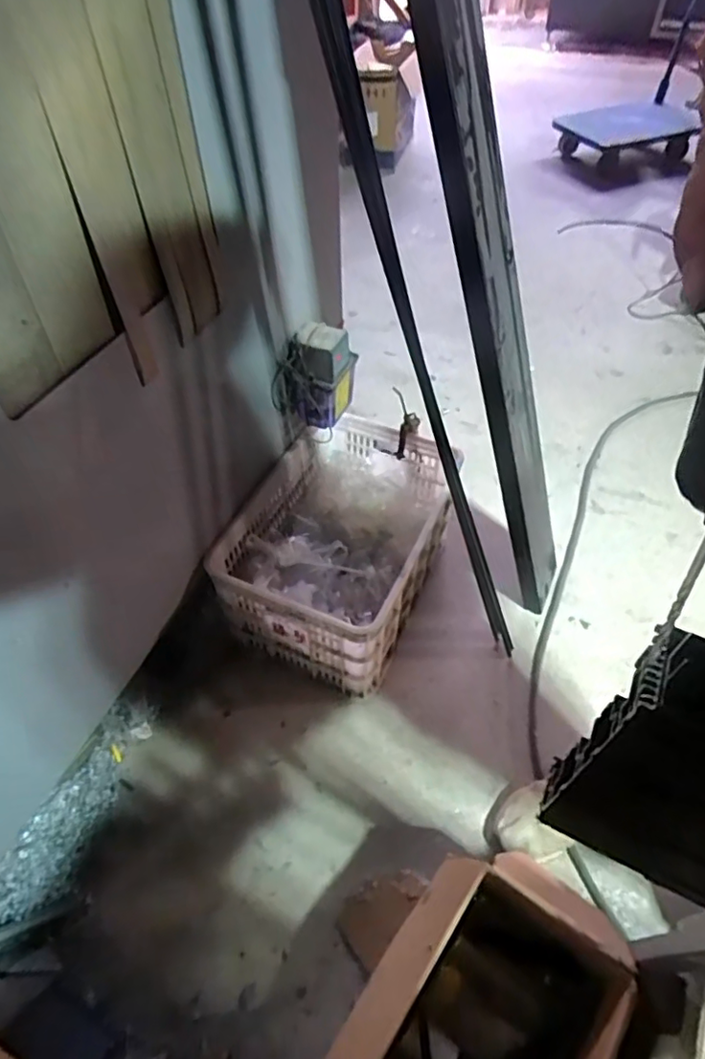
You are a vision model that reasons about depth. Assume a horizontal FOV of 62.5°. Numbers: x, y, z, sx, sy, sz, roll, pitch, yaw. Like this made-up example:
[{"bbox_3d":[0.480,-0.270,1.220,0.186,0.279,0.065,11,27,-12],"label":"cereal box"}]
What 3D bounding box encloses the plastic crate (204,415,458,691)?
[{"bbox_3d":[-0.015,0.024,1.278,0.362,0.245,0.541,19,53,15],"label":"plastic crate"}]

